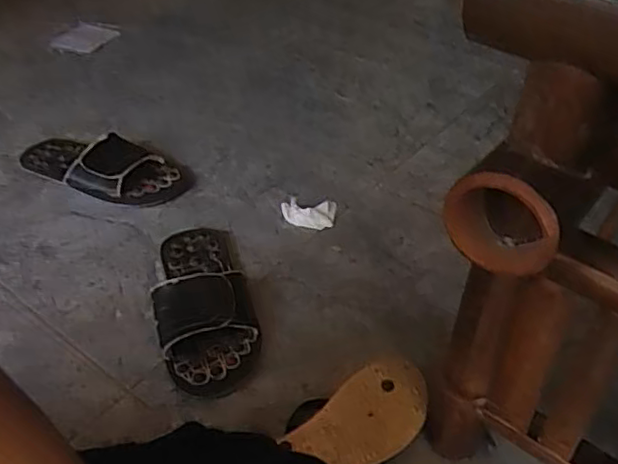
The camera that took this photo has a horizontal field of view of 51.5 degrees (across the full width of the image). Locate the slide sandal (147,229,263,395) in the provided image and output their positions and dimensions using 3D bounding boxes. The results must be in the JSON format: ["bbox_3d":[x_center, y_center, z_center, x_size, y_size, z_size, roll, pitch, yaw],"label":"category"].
[{"bbox_3d":[-0.136,0.080,0.807,0.118,0.062,0.273,-11,43,-13],"label":"slide sandal"}]

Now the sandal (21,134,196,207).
[{"bbox_3d":[-0.325,-0.106,1.001,0.264,0.061,0.109,13,43,13],"label":"sandal"}]

